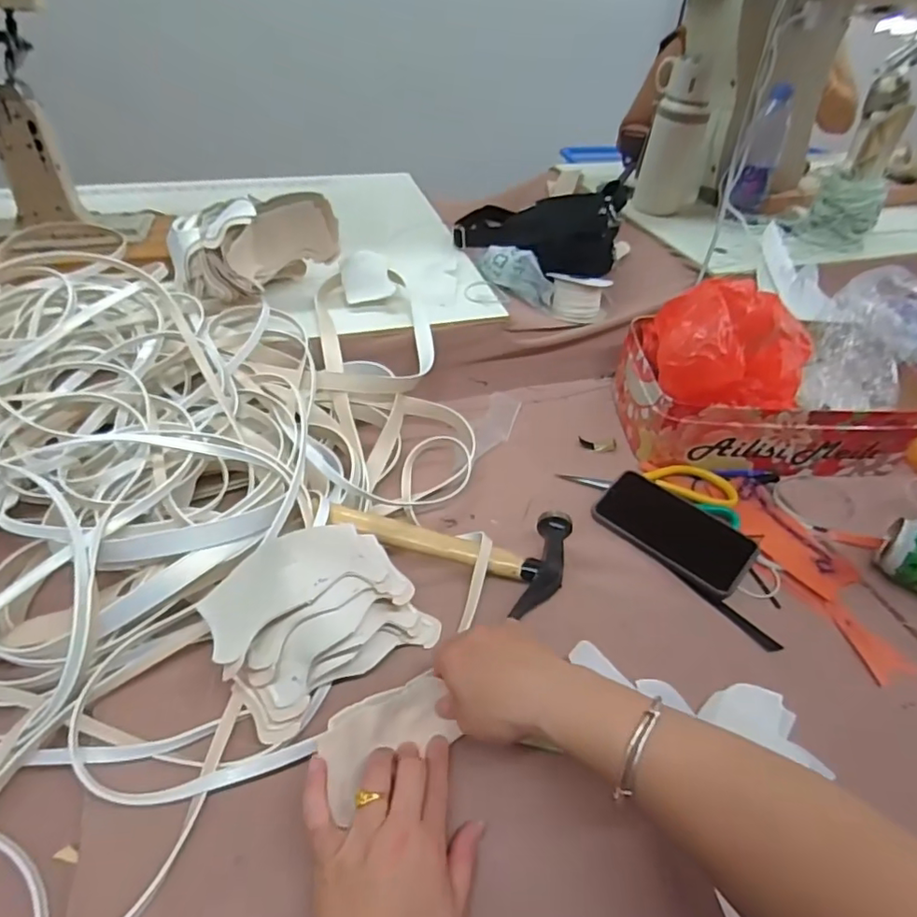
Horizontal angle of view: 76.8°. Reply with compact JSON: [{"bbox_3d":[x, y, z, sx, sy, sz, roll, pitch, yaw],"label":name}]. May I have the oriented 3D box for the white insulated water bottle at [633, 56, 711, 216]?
[{"bbox_3d":[0.372,-0.541,0.979,0.114,0.217,0.116,18,46,13],"label":"white insulated water bottle"}]

